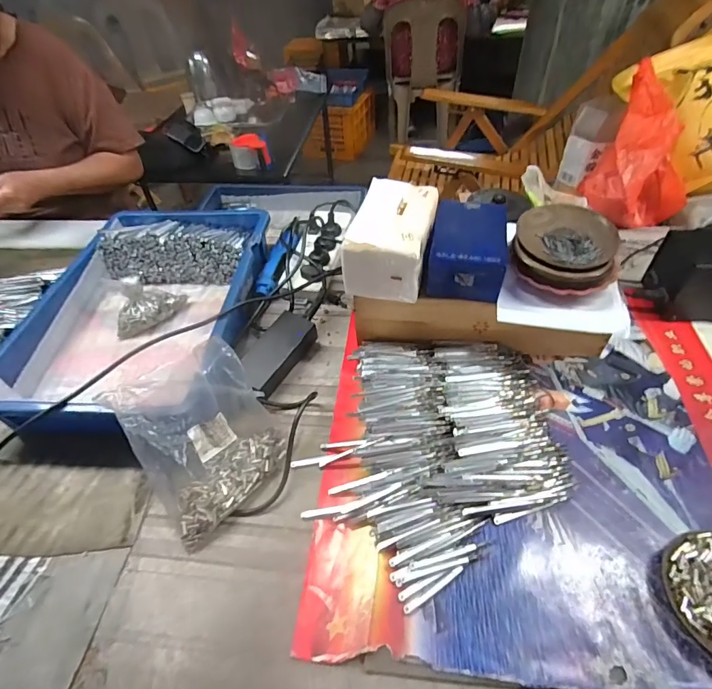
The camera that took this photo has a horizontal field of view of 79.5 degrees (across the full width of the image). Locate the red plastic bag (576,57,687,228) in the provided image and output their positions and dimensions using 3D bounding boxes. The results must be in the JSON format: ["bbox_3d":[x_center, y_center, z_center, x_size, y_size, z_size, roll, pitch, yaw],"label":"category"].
[{"bbox_3d":[0.514,-0.327,0.754,0.165,0.208,0.179,24,53,24],"label":"red plastic bag"}]

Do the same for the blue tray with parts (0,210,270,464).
[{"bbox_3d":[-0.308,-0.058,0.639,0.289,0.080,0.445,1,47,5],"label":"blue tray with parts"}]

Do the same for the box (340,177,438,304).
[{"bbox_3d":[0.050,-0.140,0.568,0.096,0.088,0.148,11,49,14],"label":"box"}]

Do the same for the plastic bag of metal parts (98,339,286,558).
[{"bbox_3d":[-0.163,0.094,0.472,0.147,0.125,0.154,-31,54,-23],"label":"plastic bag of metal parts"}]

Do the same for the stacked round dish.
[{"bbox_3d":[0.267,-0.122,0.542,0.128,0.046,0.132,12,49,15],"label":"stacked round dish"}]

